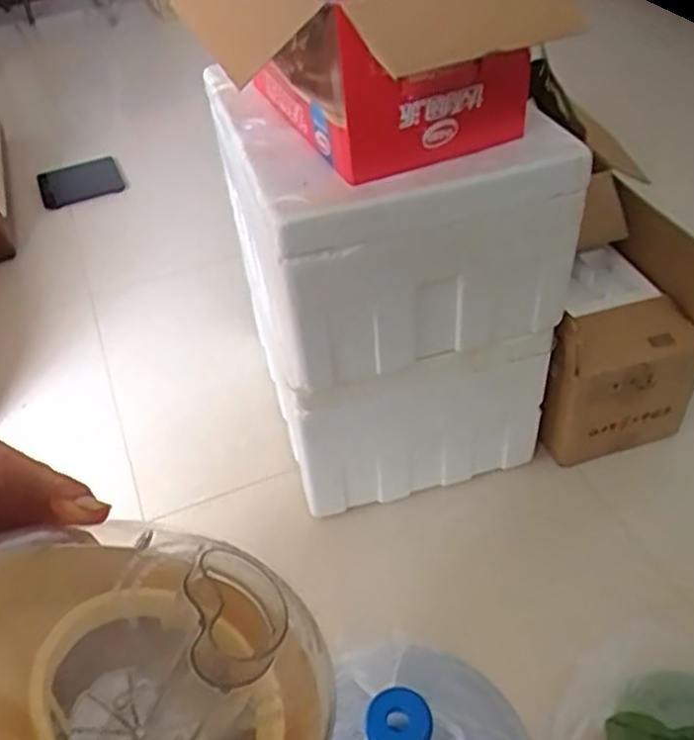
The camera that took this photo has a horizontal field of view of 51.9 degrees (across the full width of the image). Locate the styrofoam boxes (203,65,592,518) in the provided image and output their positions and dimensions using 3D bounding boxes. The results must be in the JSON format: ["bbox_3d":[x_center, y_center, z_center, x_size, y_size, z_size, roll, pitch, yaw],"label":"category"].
[{"bbox_3d":[0.069,-0.112,1.236,0.494,0.631,0.409,-9,42,-3],"label":"styrofoam boxes"}]

